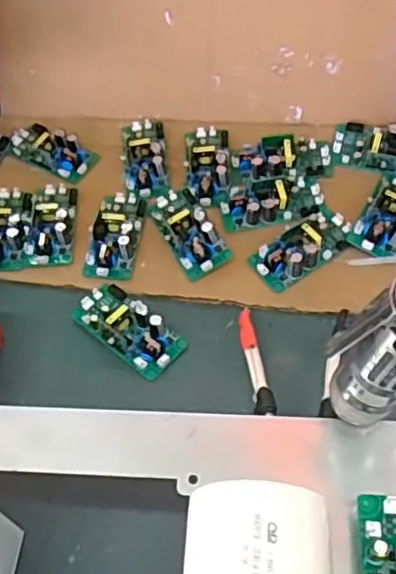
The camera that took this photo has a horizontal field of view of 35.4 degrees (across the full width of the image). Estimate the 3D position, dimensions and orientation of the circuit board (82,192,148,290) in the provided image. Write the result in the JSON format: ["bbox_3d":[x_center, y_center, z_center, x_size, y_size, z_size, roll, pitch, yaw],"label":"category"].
[{"bbox_3d":[-0.093,-0.062,0.698,0.051,0.023,0.129,5,56,8],"label":"circuit board"}]

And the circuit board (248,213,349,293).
[{"bbox_3d":[0.110,-0.042,0.668,0.103,0.023,0.051,-32,59,-16],"label":"circuit board"}]

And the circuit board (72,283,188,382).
[{"bbox_3d":[-0.072,0.038,0.632,0.117,0.029,0.055,33,64,24],"label":"circuit board"}]

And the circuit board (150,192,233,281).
[{"bbox_3d":[-0.012,-0.068,0.692,0.054,0.033,0.115,-25,57,-13],"label":"circuit board"}]

